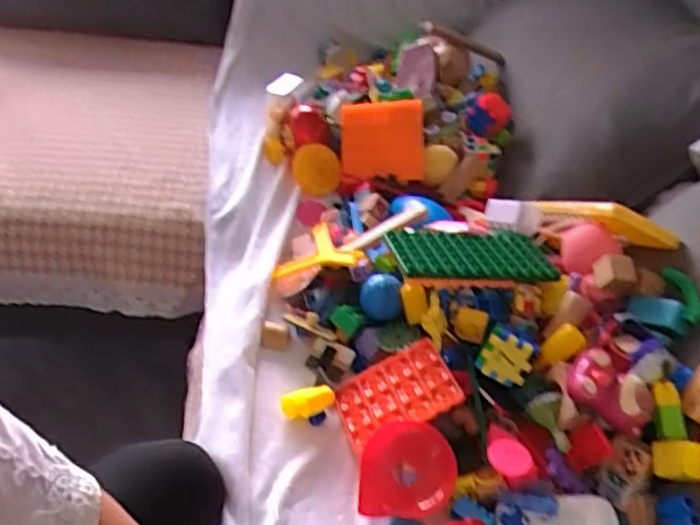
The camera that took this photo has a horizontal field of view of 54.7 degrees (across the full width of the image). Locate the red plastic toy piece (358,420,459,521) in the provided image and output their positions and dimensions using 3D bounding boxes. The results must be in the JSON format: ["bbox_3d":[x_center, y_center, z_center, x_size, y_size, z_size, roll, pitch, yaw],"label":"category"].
[{"bbox_3d":[0.057,0.206,0.667,0.089,0.029,0.091,-1,60,10],"label":"red plastic toy piece"}]

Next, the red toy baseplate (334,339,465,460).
[{"bbox_3d":[0.049,0.143,0.729,0.123,0.006,0.092,-29,43,0],"label":"red toy baseplate"}]

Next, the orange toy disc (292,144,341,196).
[{"bbox_3d":[-0.053,-0.147,1.061,0.072,0.015,0.090,-28,72,12],"label":"orange toy disc"}]

